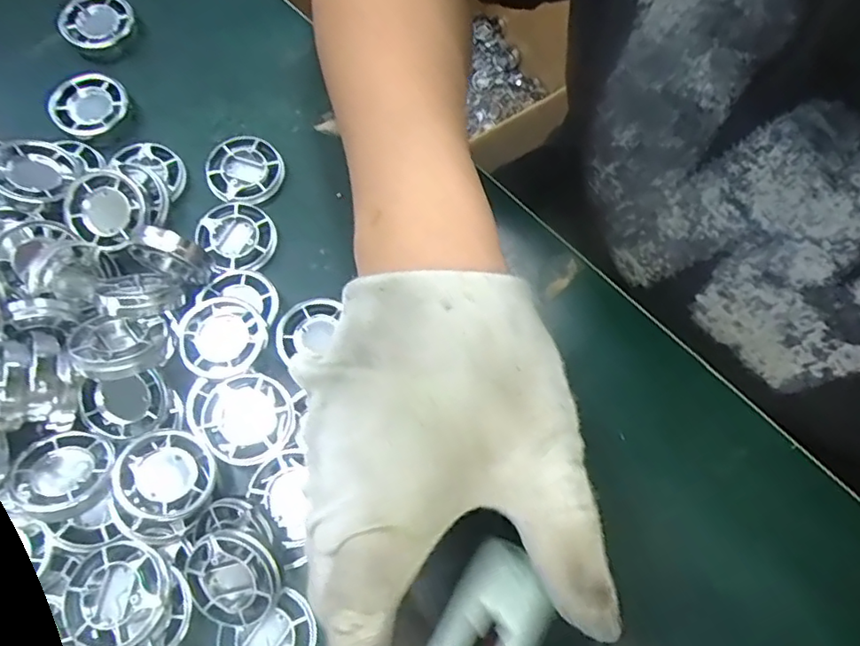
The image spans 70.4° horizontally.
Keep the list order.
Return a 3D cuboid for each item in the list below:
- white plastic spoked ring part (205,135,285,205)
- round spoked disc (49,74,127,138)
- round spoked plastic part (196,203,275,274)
[{"bbox_3d":[-0.097,-0.080,0.324,0.038,0.011,0.040,1,71,-2],"label":"white plastic spoked ring part"},{"bbox_3d":[-0.182,-0.116,0.325,0.039,0.010,0.031,-34,76,-12],"label":"round spoked disc"},{"bbox_3d":[-0.097,-0.043,0.309,0.038,0.008,0.035,1,71,-2],"label":"round spoked plastic part"}]

